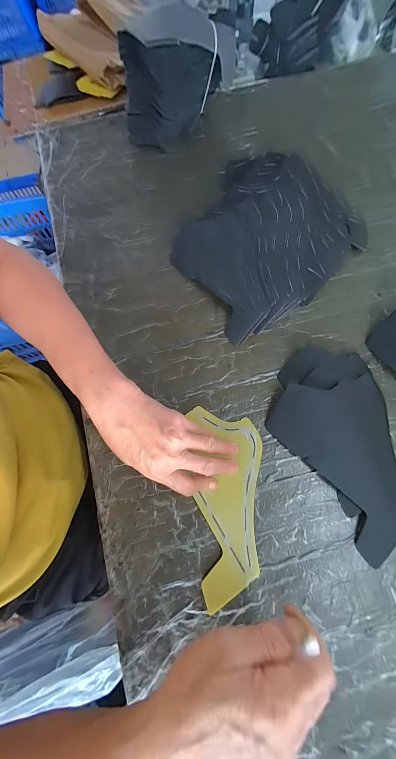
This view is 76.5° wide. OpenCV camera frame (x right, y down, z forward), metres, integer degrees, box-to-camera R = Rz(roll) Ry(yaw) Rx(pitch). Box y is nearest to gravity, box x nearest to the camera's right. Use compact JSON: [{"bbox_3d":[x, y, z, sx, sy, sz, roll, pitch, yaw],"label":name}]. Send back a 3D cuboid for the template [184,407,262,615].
[{"bbox_3d":[0.038,0.127,0.282,0.080,0.006,0.193,-6,69,-2],"label":"template"}]

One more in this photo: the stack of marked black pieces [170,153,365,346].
[{"bbox_3d":[0.091,-0.228,0.385,0.297,0.058,0.256,-42,74,-13],"label":"stack of marked black pieces"}]

